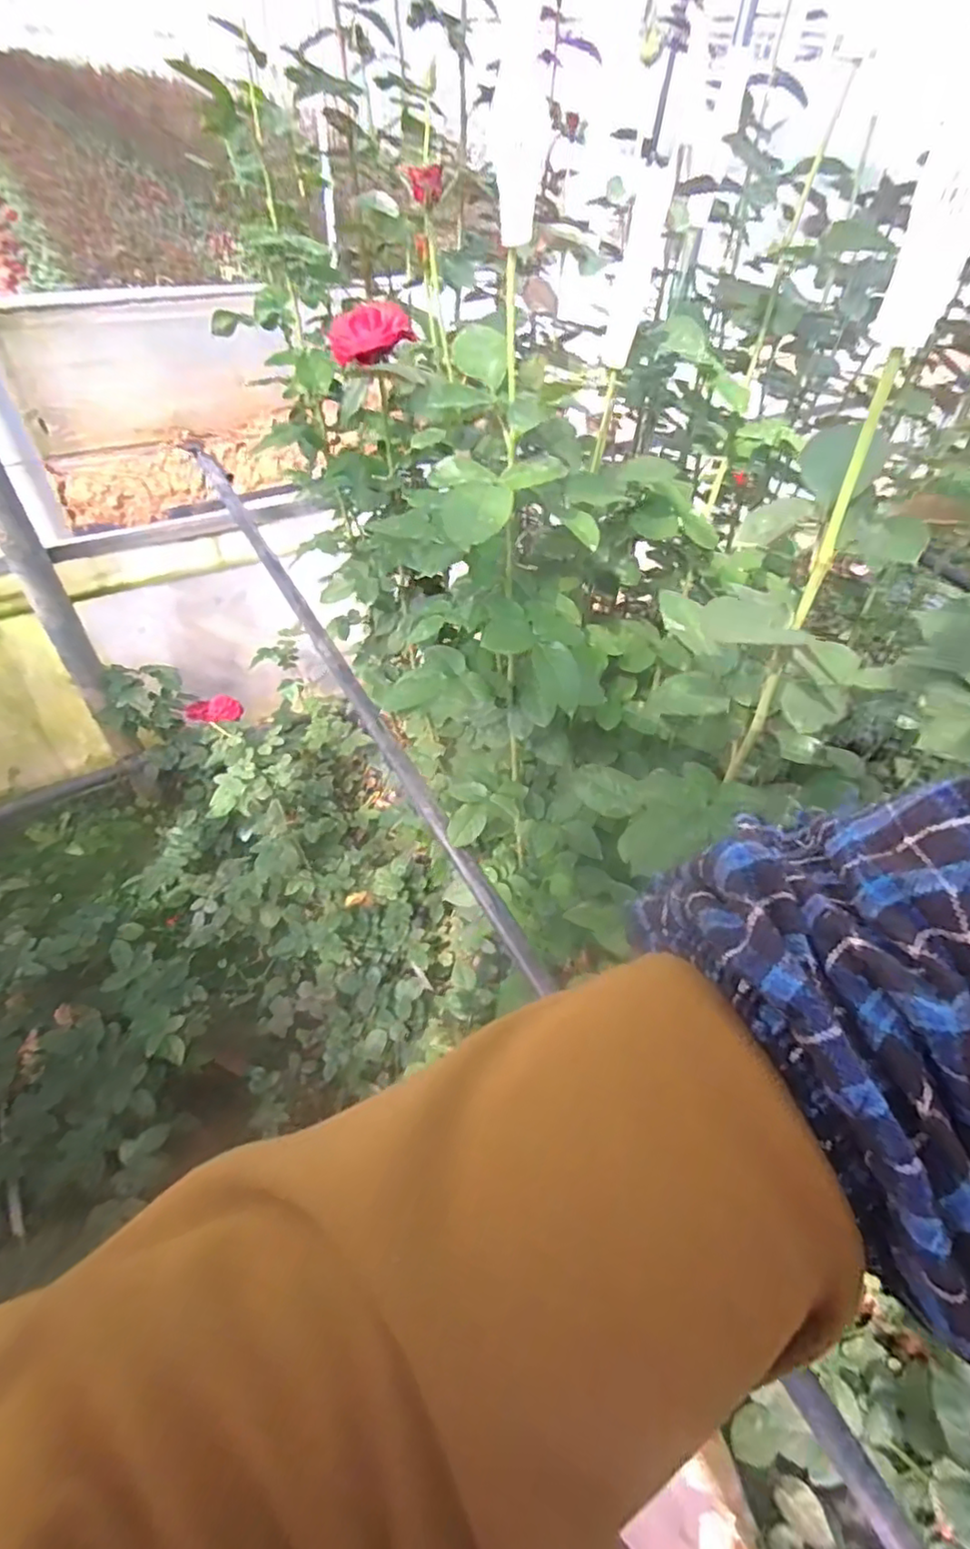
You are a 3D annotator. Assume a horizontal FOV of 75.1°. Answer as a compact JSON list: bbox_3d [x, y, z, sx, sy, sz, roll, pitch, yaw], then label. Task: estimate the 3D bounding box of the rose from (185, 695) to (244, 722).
[{"bbox_3d":[-0.464,-0.112,1.078,0.093,0.036,0.037,9,50,4],"label":"rose"}]

